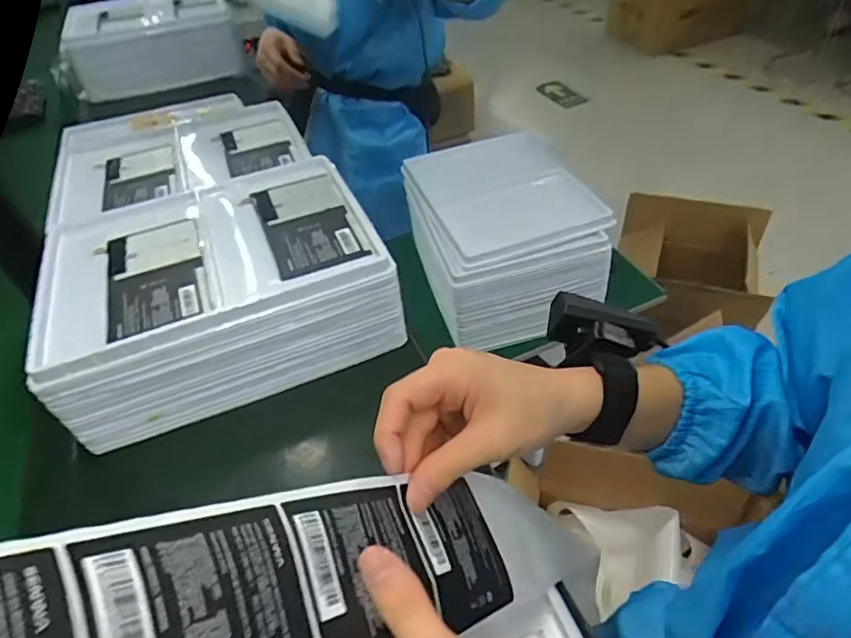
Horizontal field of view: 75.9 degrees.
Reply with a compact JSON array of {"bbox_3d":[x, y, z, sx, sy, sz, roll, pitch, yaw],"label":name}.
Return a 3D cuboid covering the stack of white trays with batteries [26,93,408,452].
[{"bbox_3d":[-0.268,-0.107,0.666,0.324,0.117,0.464,-18,47,-17],"label":"stack of white trays with batteries"}]

